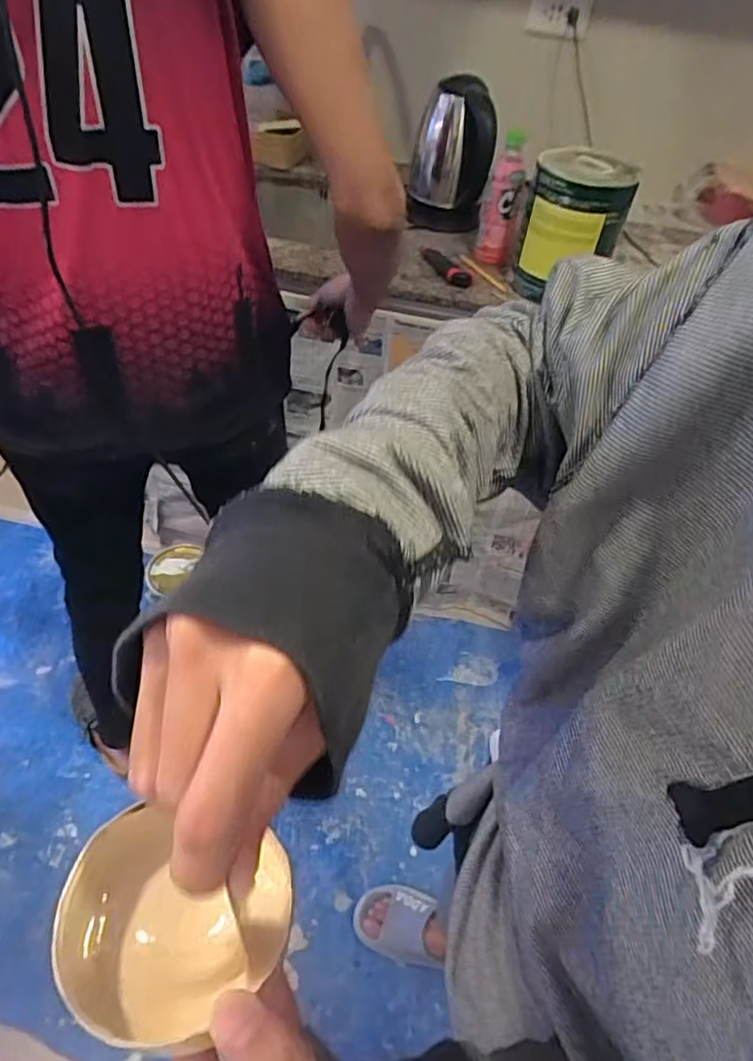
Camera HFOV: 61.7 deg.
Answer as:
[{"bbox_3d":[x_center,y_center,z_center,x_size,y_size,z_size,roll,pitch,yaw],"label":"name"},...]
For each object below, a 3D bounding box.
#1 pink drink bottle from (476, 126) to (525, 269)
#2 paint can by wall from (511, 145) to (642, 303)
[{"bbox_3d":[0.221,-0.578,1.109,0.065,0.192,0.058,13,48,5],"label":"pink drink bottle"},{"bbox_3d":[0.321,-0.506,1.054,0.157,0.199,0.152,15,48,6],"label":"paint can by wall"}]

